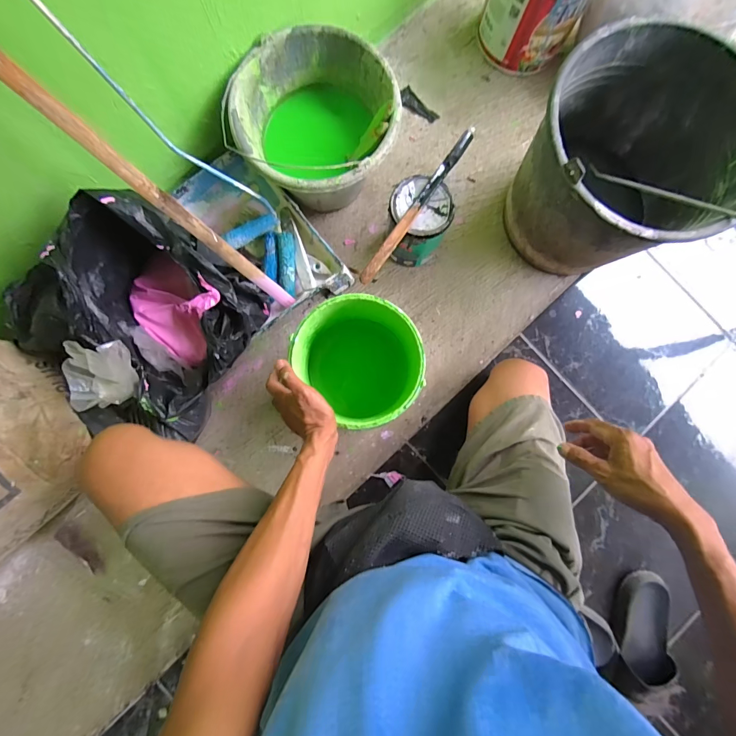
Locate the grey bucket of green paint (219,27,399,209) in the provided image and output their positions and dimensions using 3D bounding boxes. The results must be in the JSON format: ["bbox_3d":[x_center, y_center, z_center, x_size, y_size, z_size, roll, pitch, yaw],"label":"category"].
[{"bbox_3d":[-0.083,-0.383,0.623,0.246,0.175,0.247,0,85,-2],"label":"grey bucket of green paint"}]

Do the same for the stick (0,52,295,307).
[{"bbox_3d":[-0.256,-0.210,0.418,0.015,0.533,0.024,29,83,34],"label":"stick"}]

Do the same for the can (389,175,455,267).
[{"bbox_3d":[0.083,-0.248,0.637,0.095,0.137,0.101,0,85,-2],"label":"can"}]

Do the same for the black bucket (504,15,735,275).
[{"bbox_3d":[0.386,-0.307,0.576,0.290,0.222,0.303,0,87,-1],"label":"black bucket"}]

